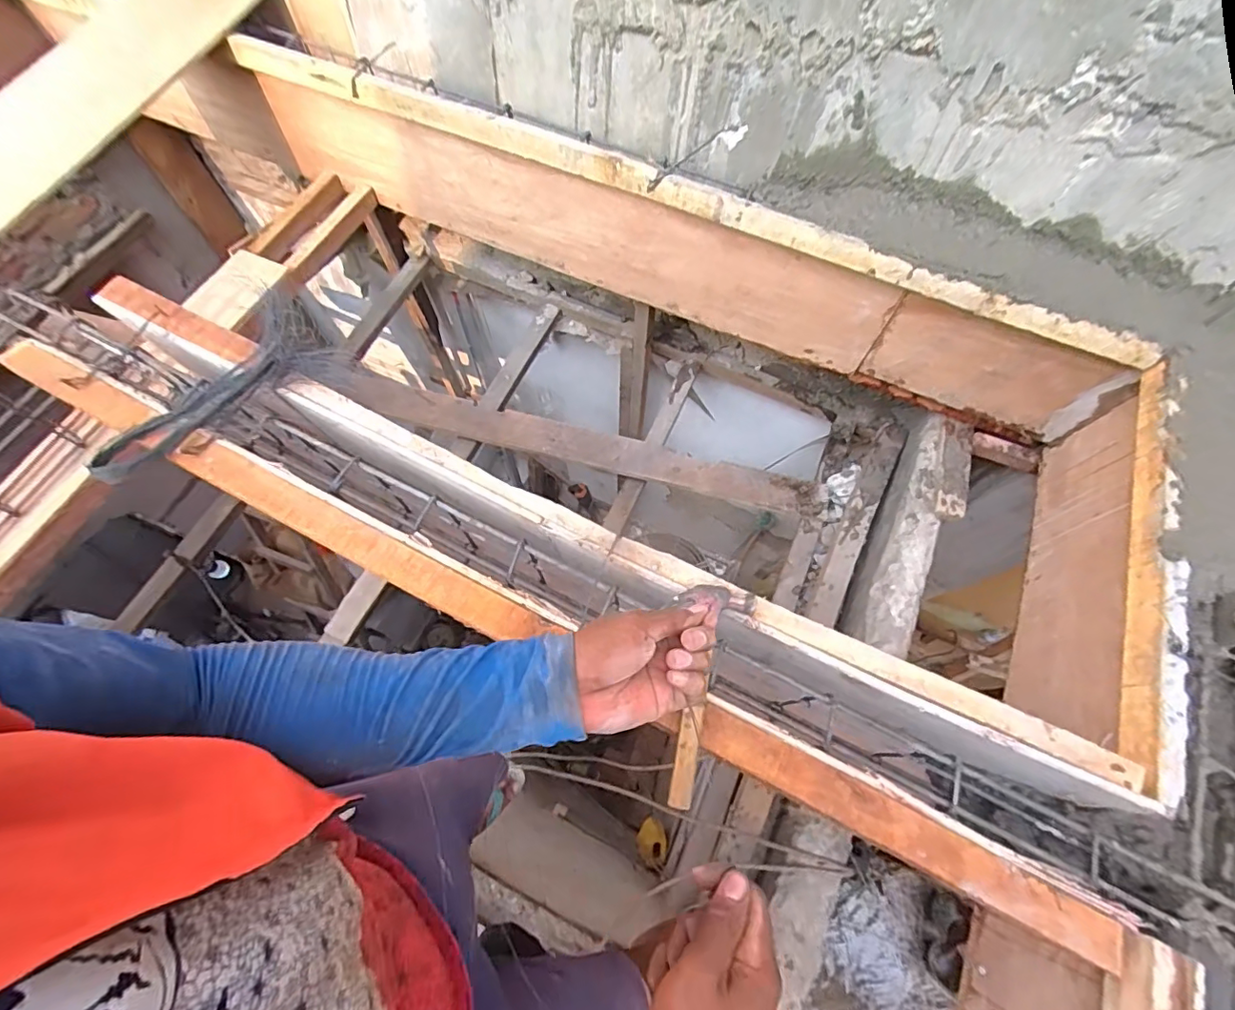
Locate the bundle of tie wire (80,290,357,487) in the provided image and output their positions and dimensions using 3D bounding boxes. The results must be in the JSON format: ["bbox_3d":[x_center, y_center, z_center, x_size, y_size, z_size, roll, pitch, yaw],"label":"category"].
[{"bbox_3d":[-0.649,-0.178,0.874,0.380,0.096,0.108,-42,74,-16],"label":"bundle of tie wire"}]

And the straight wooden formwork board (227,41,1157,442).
[{"bbox_3d":[0.047,-0.609,1.270,2.034,0.359,0.042,23,68,9],"label":"straight wooden formwork board"}]

